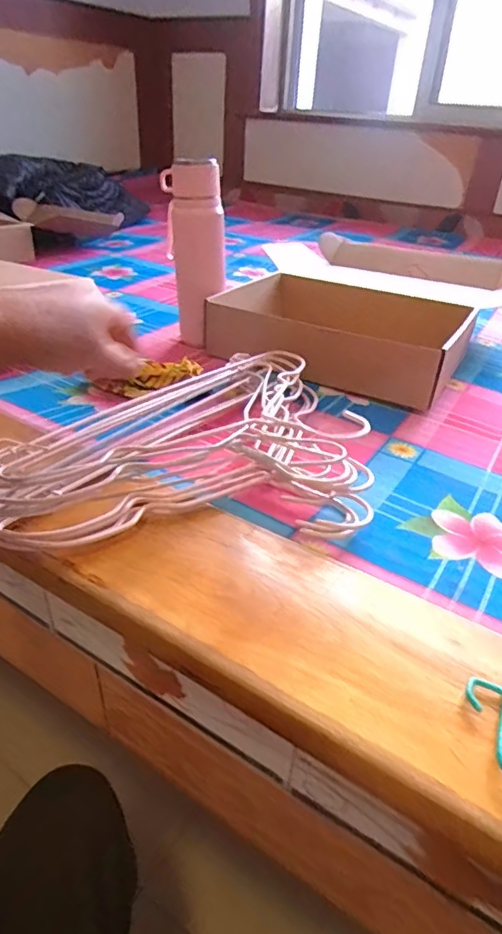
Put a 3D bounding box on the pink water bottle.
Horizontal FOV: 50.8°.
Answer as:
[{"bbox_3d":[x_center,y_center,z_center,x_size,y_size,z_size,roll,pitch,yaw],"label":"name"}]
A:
[{"bbox_3d":[-0.089,-0.323,0.814,0.095,0.245,0.094,1,31,-8],"label":"pink water bottle"}]

